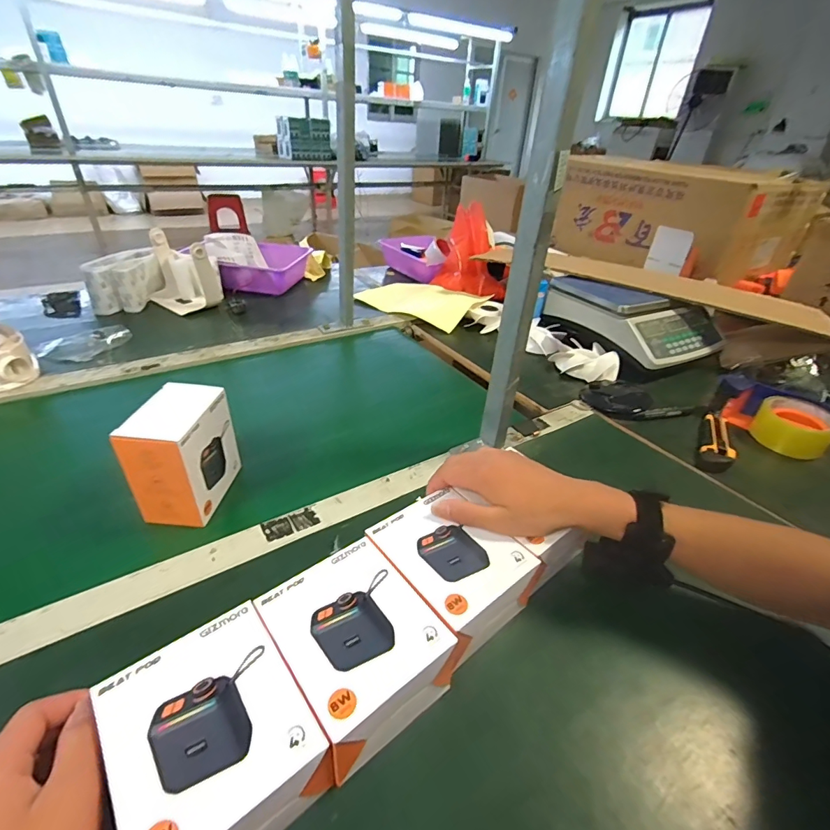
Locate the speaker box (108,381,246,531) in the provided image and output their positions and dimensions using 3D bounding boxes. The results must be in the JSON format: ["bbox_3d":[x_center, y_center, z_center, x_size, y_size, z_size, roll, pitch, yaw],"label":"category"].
[{"bbox_3d":[-0.242,0.037,0.457,0.062,0.106,0.103,5,34,2],"label":"speaker box"}]

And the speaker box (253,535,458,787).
[{"bbox_3d":[-0.042,0.169,0.316,0.097,0.065,0.116,-22,42,-32],"label":"speaker box"}]

